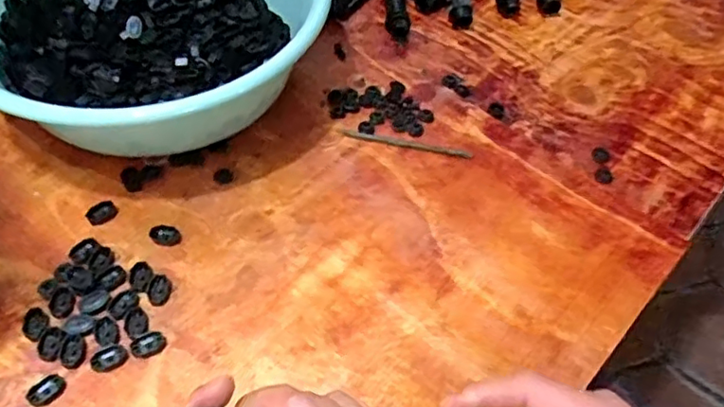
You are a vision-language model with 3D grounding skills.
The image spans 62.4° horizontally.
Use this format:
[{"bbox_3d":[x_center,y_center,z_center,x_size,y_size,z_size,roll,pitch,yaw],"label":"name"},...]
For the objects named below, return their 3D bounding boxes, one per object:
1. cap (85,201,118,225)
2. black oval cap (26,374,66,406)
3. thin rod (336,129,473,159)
[{"bbox_3d":[-0.203,0.007,0.466,0.021,0.011,0.014,-37,65,-26],"label":"cap"},{"bbox_3d":[-0.202,0.119,0.382,0.023,0.004,0.016,-31,63,-23],"label":"black oval cap"},{"bbox_3d":[0.036,-0.052,0.514,0.116,0.004,0.008,12,55,4],"label":"thin rod"}]

